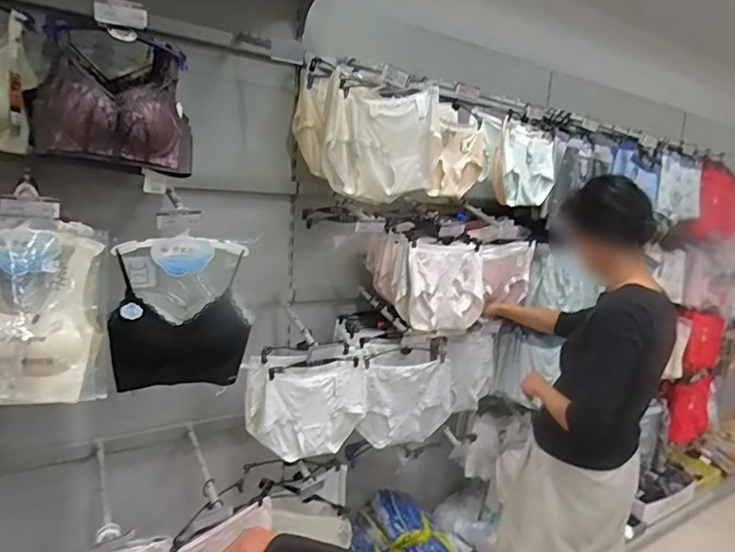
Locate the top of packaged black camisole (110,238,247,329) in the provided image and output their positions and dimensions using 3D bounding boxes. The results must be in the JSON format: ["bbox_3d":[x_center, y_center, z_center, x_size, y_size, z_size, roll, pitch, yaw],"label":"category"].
[{"bbox_3d":[-0.422,0.006,1.137,0.269,0.180,0.045,-1,11,-26],"label":"top of packaged black camisole"}]

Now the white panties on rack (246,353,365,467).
[{"bbox_3d":[-0.160,0.366,1.425,0.364,0.273,0.083,-1,11,-25],"label":"white panties on rack"}]

